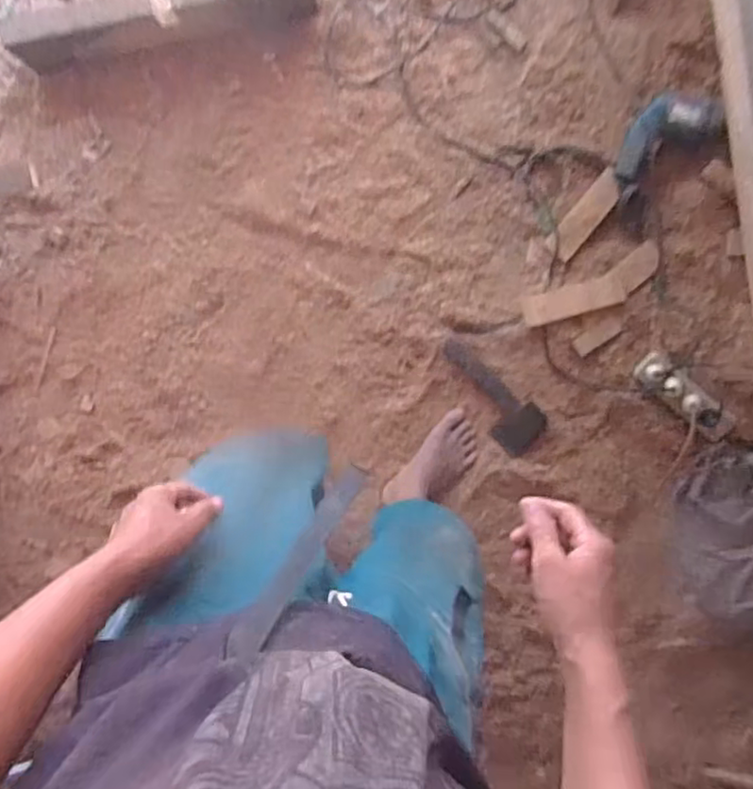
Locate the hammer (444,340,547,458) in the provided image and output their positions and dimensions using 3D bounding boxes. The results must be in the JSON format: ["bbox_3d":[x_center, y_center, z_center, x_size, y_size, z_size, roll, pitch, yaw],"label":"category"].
[{"bbox_3d":[0.229,0.005,1.326,0.264,0.033,0.104,44,95,-1],"label":"hammer"}]

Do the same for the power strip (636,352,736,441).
[{"bbox_3d":[0.598,0.004,1.251,0.065,0.043,0.203,-46,74,6],"label":"power strip"}]

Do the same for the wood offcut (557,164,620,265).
[{"bbox_3d":[0.414,-0.353,1.271,0.057,0.010,0.182,40,105,12],"label":"wood offcut"}]

